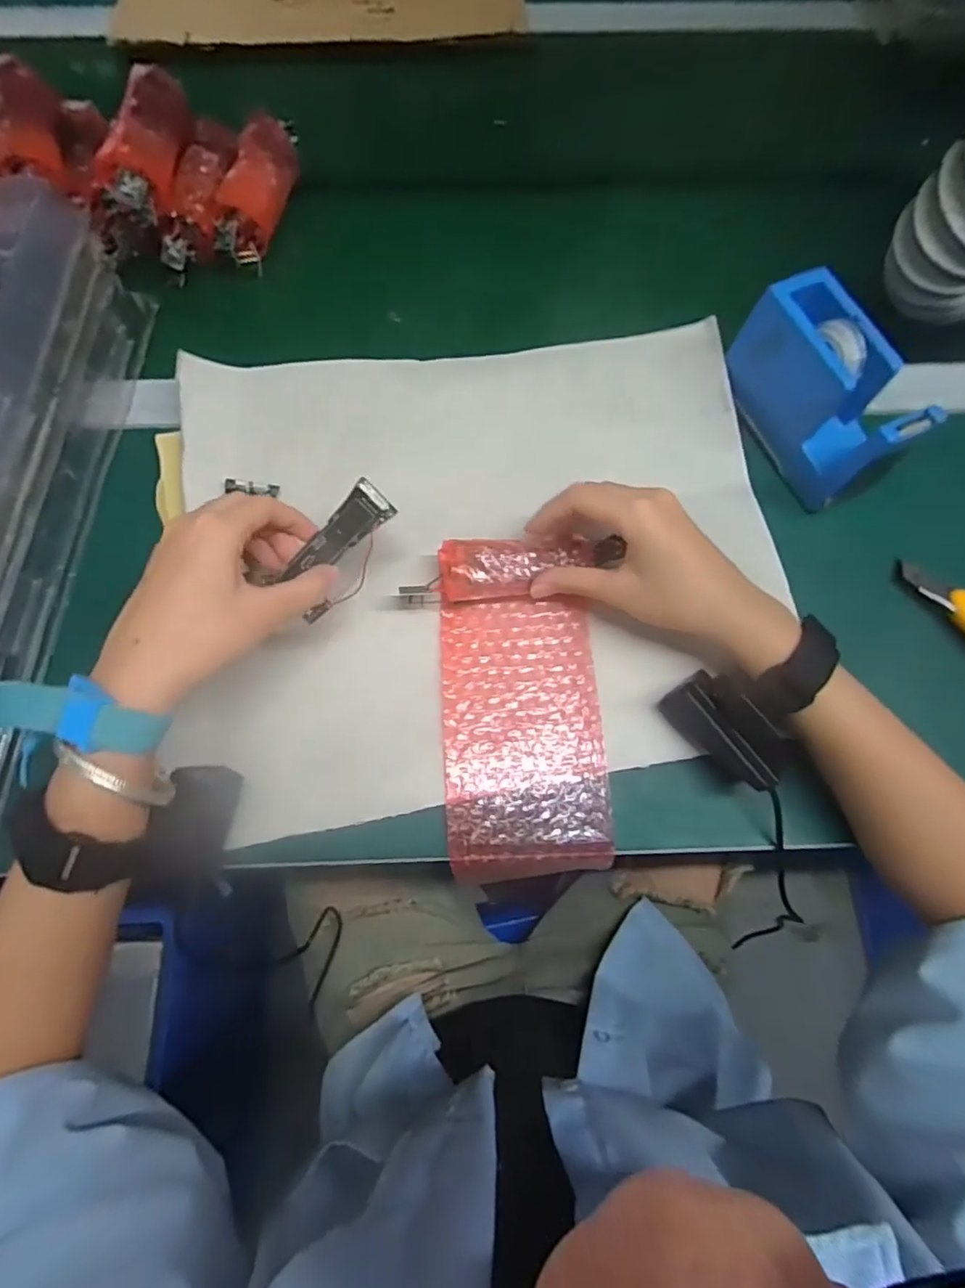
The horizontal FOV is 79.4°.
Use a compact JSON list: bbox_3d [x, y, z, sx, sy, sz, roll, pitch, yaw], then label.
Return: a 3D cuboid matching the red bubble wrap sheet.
[{"bbox_3d":[0.024,0.035,0.350,0.095,0.027,0.198,-4,77,-2],"label":"red bubble wrap sheet"}]

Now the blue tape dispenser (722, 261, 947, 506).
[{"bbox_3d":[0.221,-0.165,0.385,0.047,0.077,0.127,-25,75,-8],"label":"blue tape dispenser"}]

